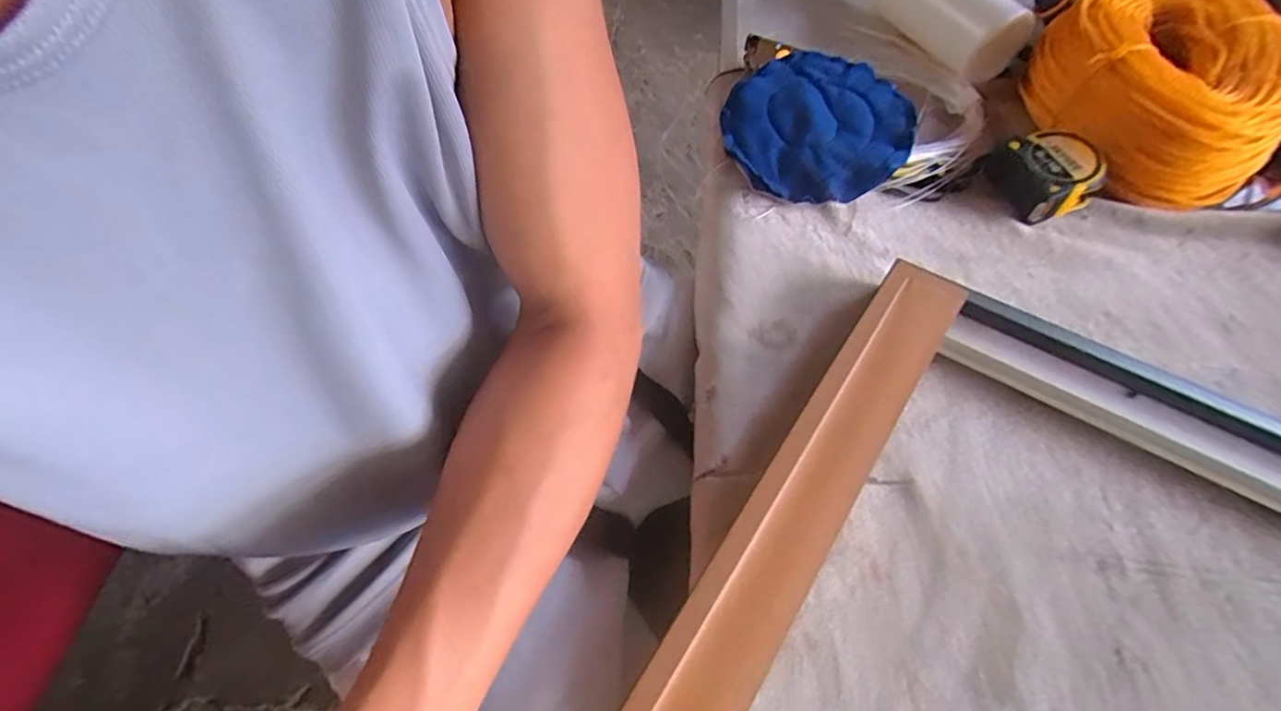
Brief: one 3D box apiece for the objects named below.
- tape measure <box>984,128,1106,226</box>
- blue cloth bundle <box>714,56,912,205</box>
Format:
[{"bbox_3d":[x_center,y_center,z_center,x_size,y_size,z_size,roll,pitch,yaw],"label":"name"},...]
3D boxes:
[{"bbox_3d":[0.318,-0.140,0.468,0.062,0.045,0.068,-10,57,-5],"label":"tape measure"},{"bbox_3d":[0.145,-0.189,0.503,0.149,0.045,0.149,-1,57,1],"label":"blue cloth bundle"}]

